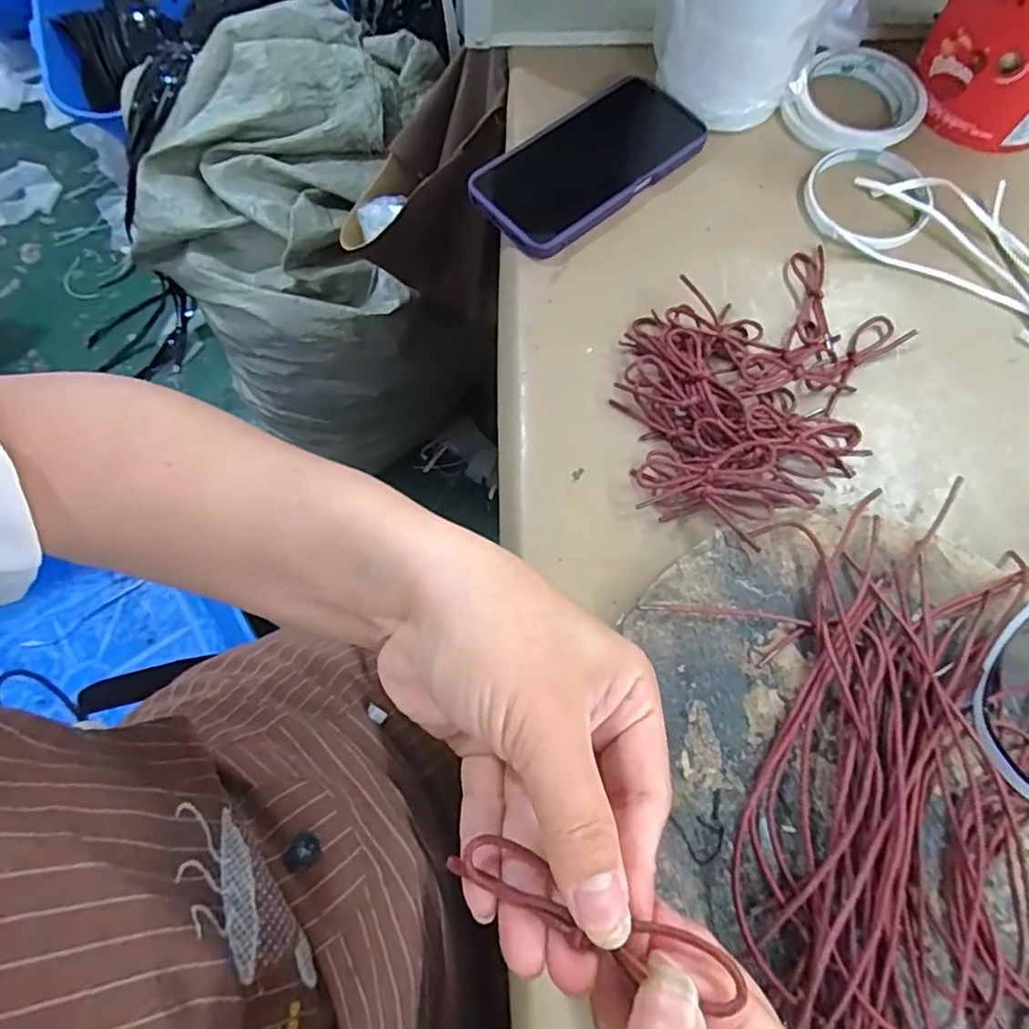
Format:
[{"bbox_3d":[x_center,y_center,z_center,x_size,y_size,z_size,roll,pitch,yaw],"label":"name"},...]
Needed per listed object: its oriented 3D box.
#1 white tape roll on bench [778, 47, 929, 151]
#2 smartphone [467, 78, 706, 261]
[{"bbox_3d":[0.239,-0.289,0.434,0.084,0.020,0.093,32,75,12],"label":"white tape roll on bench"},{"bbox_3d":[0.051,-0.247,0.427,0.169,0.013,0.091,-40,74,-11],"label":"smartphone"}]

